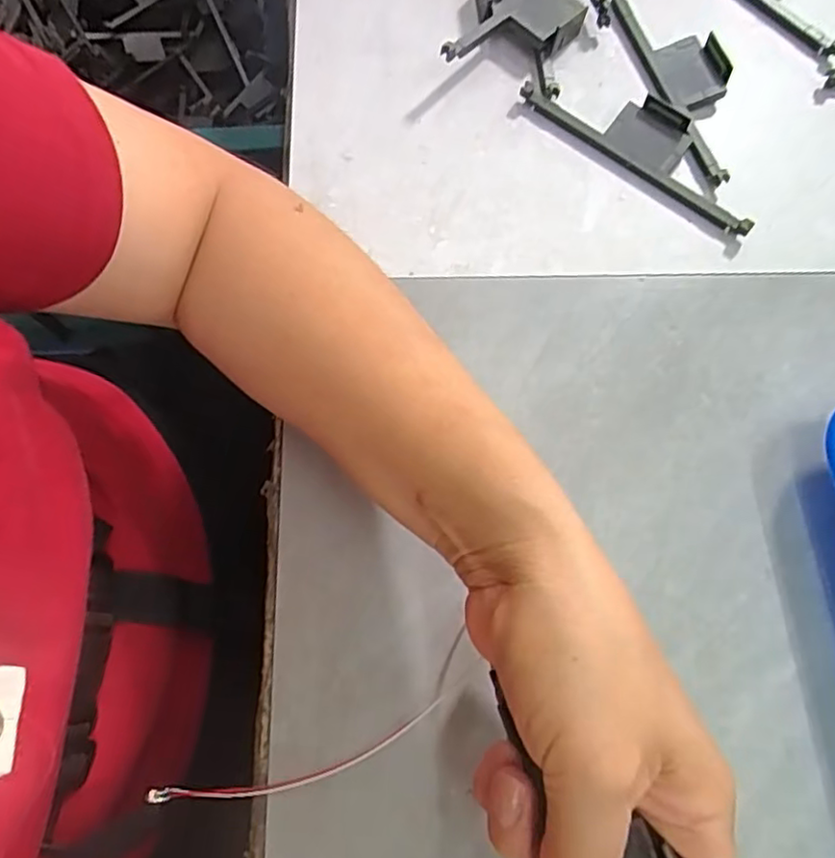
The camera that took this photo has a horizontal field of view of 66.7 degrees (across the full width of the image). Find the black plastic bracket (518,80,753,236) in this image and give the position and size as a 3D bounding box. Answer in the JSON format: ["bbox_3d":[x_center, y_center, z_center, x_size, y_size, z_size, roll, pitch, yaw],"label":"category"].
[{"bbox_3d":[0.122,-0.154,0.337,0.137,0.014,0.036,38,76,10],"label":"black plastic bracket"}]

